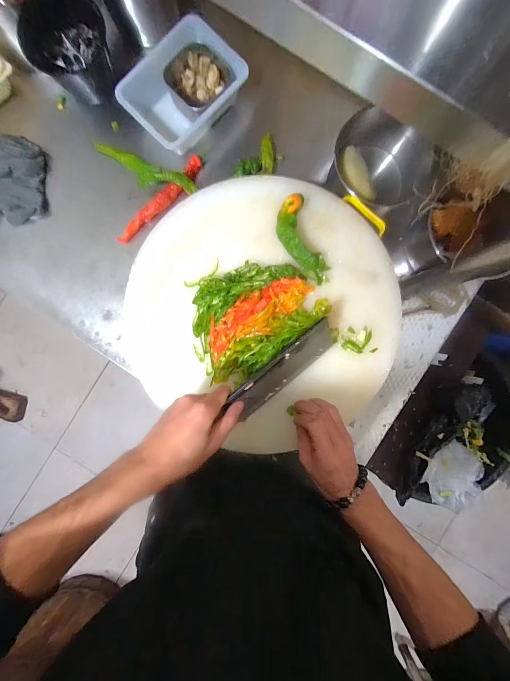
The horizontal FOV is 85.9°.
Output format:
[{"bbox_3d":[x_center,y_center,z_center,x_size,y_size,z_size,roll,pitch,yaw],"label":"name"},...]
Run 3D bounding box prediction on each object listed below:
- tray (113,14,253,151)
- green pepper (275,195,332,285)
[{"bbox_3d":[-0.130,-0.457,0.508,0.195,0.068,0.138,-45,89,1],"label":"tray"},{"bbox_3d":[0.068,-0.145,0.404,0.049,0.026,0.130,-24,90,1],"label":"green pepper"}]

